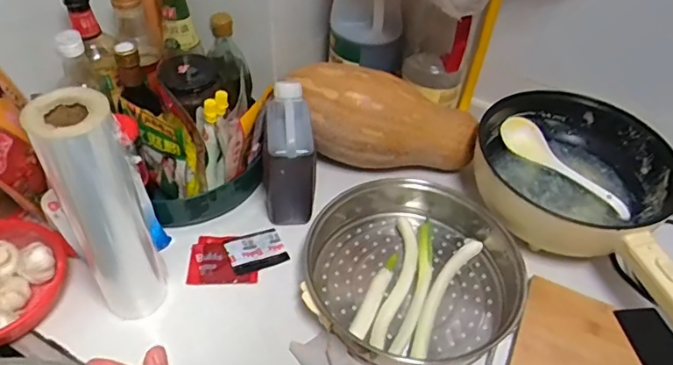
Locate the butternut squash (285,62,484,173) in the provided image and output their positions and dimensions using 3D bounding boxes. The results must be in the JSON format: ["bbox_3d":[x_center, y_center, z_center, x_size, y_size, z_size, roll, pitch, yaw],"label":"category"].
[{"bbox_3d":[0.071,-0.093,0.797,0.277,0.107,0.112,15,45,-13],"label":"butternut squash"}]

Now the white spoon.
[{"bbox_3d":[0.338,-0.025,0.783,0.050,0.035,0.216,-25,53,-26],"label":"white spoon"}]

